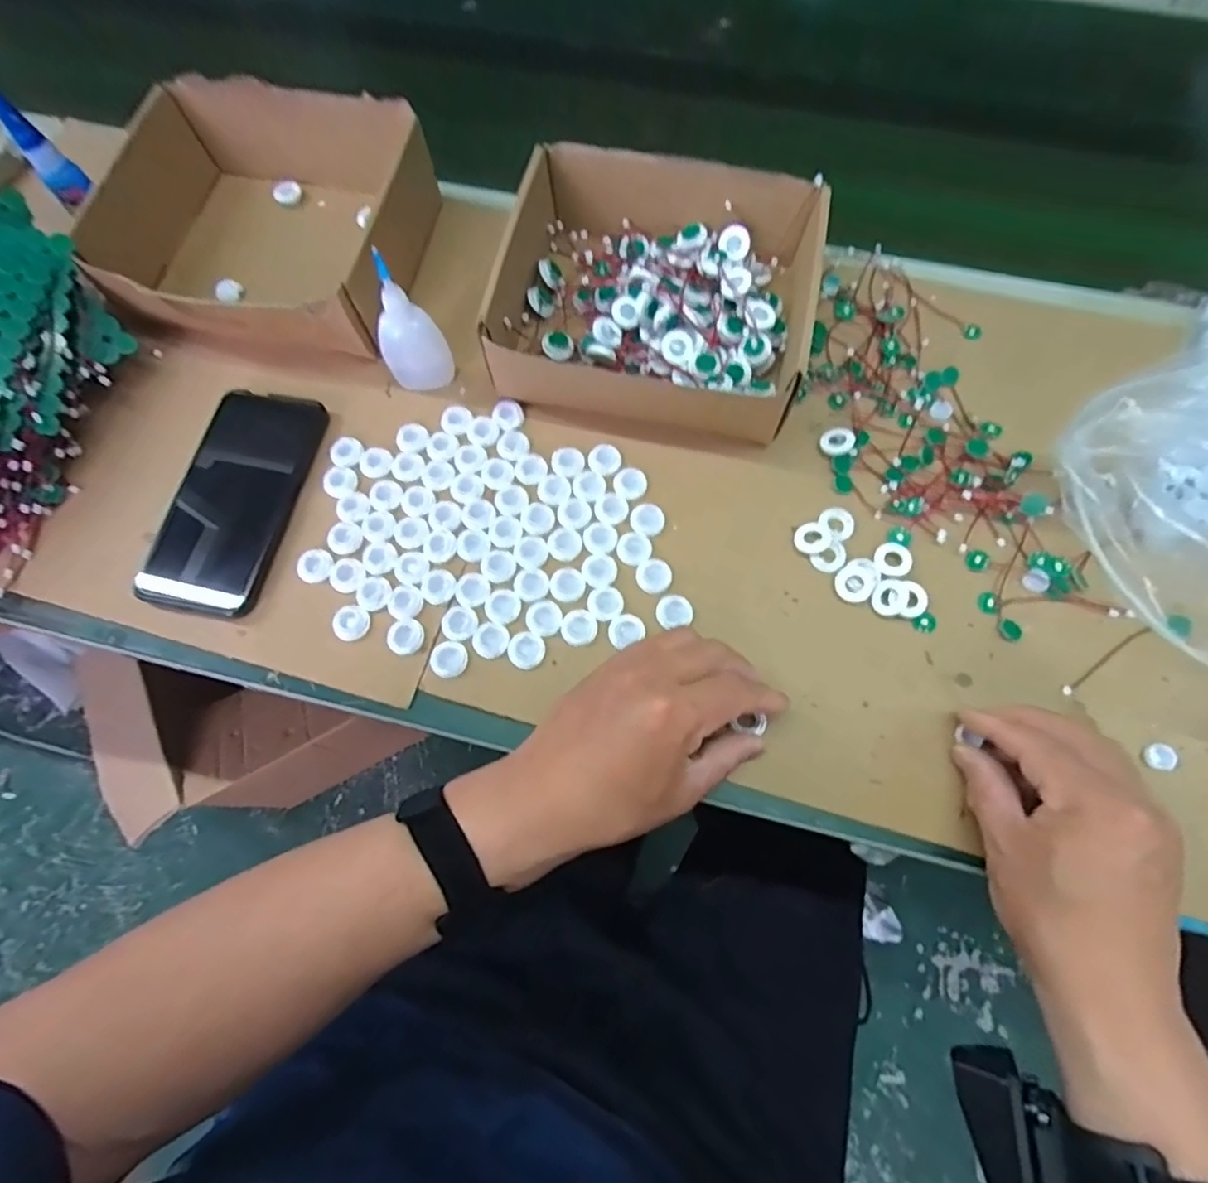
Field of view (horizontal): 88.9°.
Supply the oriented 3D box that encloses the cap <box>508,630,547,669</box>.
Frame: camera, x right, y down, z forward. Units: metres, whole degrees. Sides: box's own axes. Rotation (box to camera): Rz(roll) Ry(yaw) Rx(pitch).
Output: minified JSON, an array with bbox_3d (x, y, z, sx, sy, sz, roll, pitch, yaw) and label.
[{"bbox_3d":[-0.049,0.037,0.386,0.023,0.004,0.022,0,71,1],"label":"cap"}]

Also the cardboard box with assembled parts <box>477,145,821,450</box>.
[{"bbox_3d":[0.040,-0.215,0.441,0.221,0.066,0.188,12,71,6],"label":"cardboard box with assembled parts"}]

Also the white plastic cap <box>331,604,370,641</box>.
[{"bbox_3d":[-0.162,0.020,0.392,0.021,0.004,0.022,0,71,1],"label":"white plastic cap"}]

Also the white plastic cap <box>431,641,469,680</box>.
[{"bbox_3d":[-0.097,0.042,0.383,0.022,0.004,0.022,27,74,10],"label":"white plastic cap"}]

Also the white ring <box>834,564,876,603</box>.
[{"bbox_3d":[0.161,-0.006,0.395,0.023,0.004,0.025,0,71,1],"label":"white ring"}]

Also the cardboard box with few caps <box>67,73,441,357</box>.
[{"bbox_3d":[-0.254,-0.280,0.467,0.215,0.070,0.207,8,71,4],"label":"cardboard box with few caps"}]

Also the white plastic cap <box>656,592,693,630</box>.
[{"bbox_3d":[0.045,0.012,0.392,0.024,0.006,0.023,0,71,1],"label":"white plastic cap"}]

